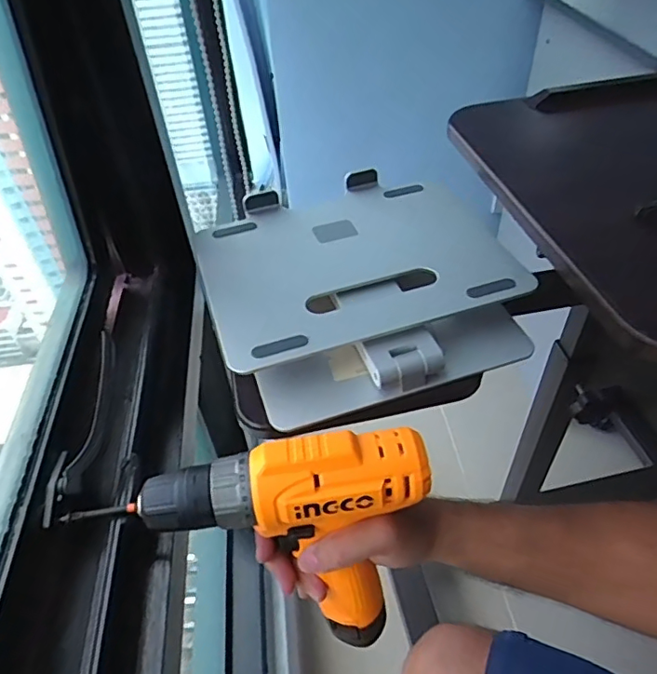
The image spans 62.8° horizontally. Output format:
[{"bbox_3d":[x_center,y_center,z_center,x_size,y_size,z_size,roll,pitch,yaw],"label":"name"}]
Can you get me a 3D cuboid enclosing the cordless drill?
[{"bbox_3d":[-0.039,0.154,0.383,0.215,0.172,0.072,-8,45,-4],"label":"cordless drill"}]

